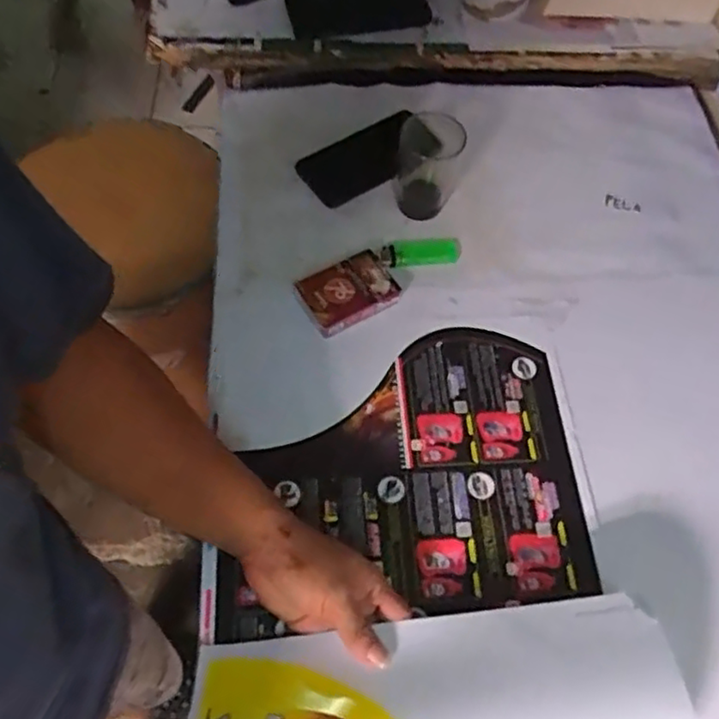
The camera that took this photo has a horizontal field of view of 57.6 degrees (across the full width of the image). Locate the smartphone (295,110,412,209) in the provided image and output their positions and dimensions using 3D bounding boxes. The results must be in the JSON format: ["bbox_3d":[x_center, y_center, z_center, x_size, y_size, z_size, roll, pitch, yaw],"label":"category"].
[{"bbox_3d":[0.003,-0.225,0.731,0.135,0.013,0.083,-29,69,-5],"label":"smartphone"}]

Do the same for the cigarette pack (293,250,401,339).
[{"bbox_3d":[-0.010,-0.066,0.643,0.090,0.018,0.065,-27,66,-17],"label":"cigarette pack"}]

